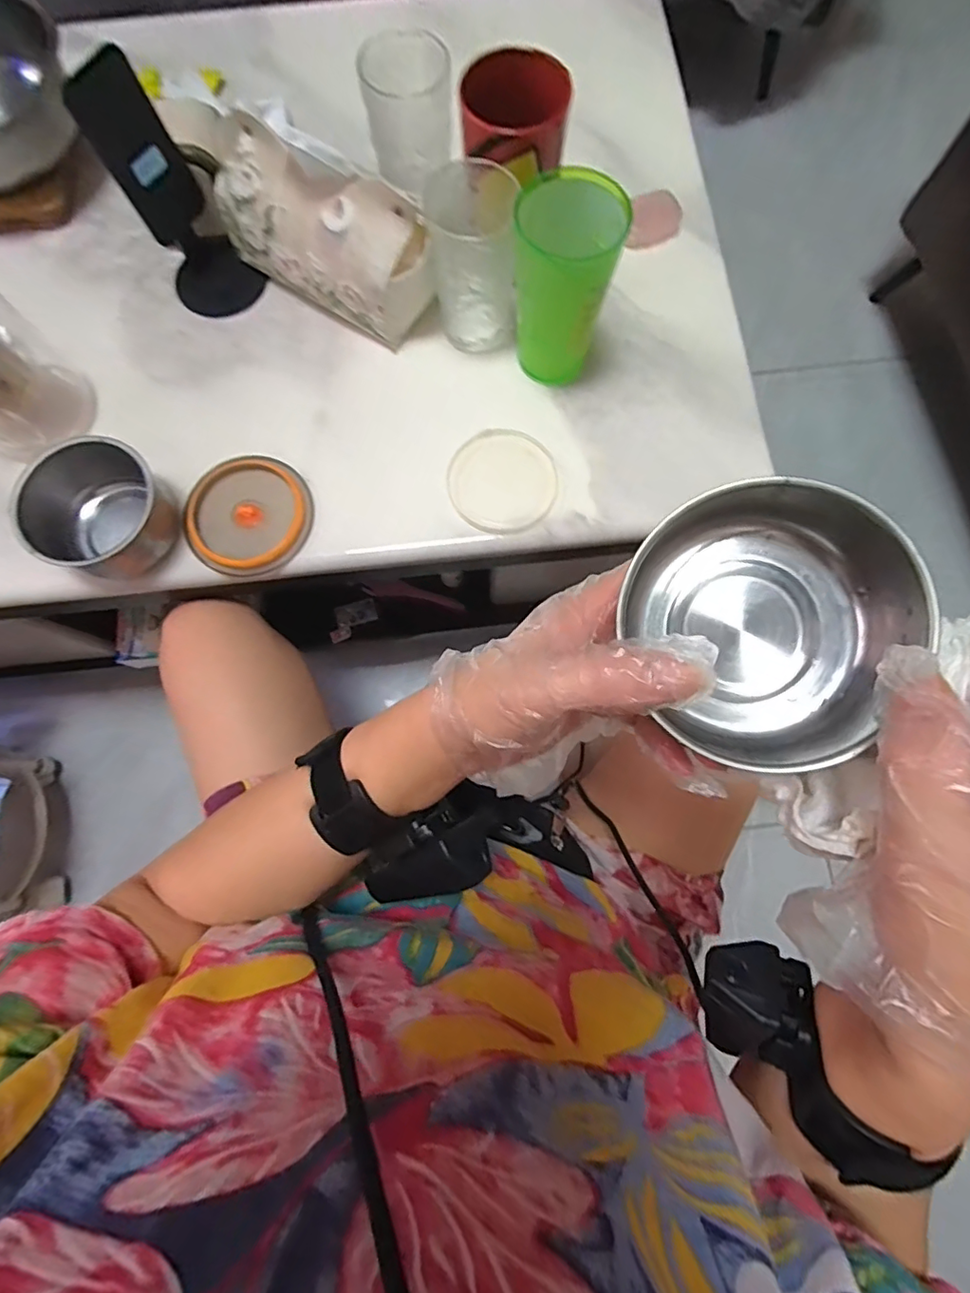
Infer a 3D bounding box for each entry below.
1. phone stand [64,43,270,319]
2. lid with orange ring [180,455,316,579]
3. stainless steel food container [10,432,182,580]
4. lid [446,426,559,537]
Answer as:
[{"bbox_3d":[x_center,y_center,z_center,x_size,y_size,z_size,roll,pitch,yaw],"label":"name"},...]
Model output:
[{"bbox_3d":[-0.266,-0.382,0.493,0.080,0.184,0.087,-32,81,-7],"label":"phone stand"},{"bbox_3d":[-0.211,-0.121,0.500,0.108,0.018,0.111,0,79,-1],"label":"lid with orange ring"},{"bbox_3d":[-0.325,-0.112,0.482,0.105,0.068,0.110,33,80,6],"label":"stainless steel food container"},{"bbox_3d":[0.016,-0.153,0.506,0.096,0.011,0.102,0,79,-1],"label":"lid"}]

